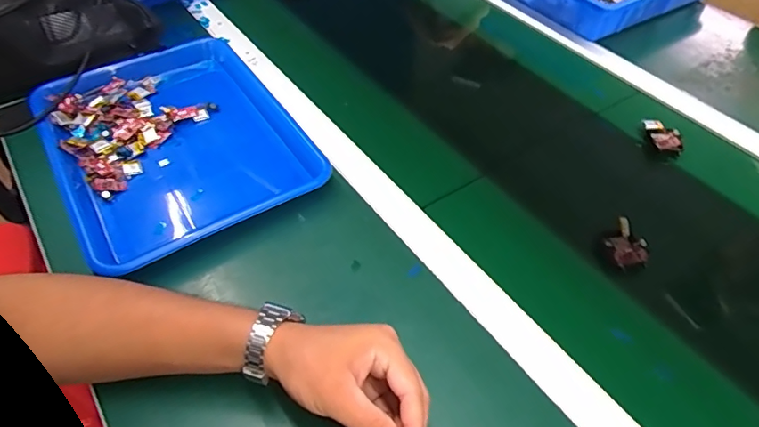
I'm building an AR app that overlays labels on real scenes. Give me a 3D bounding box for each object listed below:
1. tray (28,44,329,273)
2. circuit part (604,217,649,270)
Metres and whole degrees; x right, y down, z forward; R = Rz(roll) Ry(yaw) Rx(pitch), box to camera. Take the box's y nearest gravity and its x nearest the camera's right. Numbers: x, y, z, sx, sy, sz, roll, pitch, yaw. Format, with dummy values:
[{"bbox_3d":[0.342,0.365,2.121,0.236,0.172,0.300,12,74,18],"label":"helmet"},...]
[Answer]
[{"bbox_3d":[-0.234,-0.083,0.568,0.257,0.035,0.317,-27,54,-22],"label":"tray"},{"bbox_3d":[0.251,0.030,0.503,0.033,0.021,0.046,-2,49,-3],"label":"circuit part"}]

